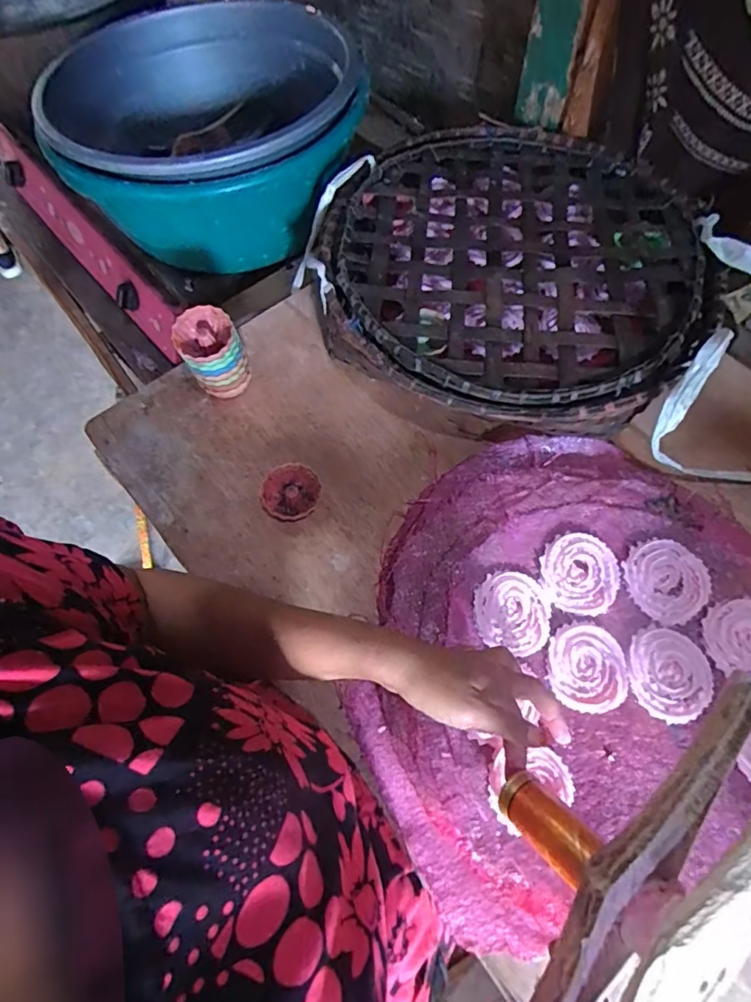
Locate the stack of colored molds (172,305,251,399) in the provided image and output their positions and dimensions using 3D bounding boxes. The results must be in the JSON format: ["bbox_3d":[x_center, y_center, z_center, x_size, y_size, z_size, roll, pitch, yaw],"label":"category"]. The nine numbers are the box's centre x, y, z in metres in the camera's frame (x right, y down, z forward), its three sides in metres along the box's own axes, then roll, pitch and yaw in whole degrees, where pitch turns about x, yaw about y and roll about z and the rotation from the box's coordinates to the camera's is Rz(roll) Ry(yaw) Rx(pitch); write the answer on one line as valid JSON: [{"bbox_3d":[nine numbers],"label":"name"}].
[{"bbox_3d":[-0.176,-0.155,0.568,0.063,0.097,0.059,-25,67,-9],"label":"stack of colored molds"}]

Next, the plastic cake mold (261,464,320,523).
[{"bbox_3d":[-0.089,-0.008,0.546,0.061,0.022,0.054,-22,66,-8],"label":"plastic cake mold"}]

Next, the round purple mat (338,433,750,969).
[{"bbox_3d":[0.200,0.149,0.470,0.400,0.030,0.455,16,67,8],"label":"round purple mat"}]

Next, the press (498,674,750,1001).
[{"bbox_3d":[0.127,0.218,0.297,0.061,0.138,0.293,40,84,-27],"label":"press"}]

